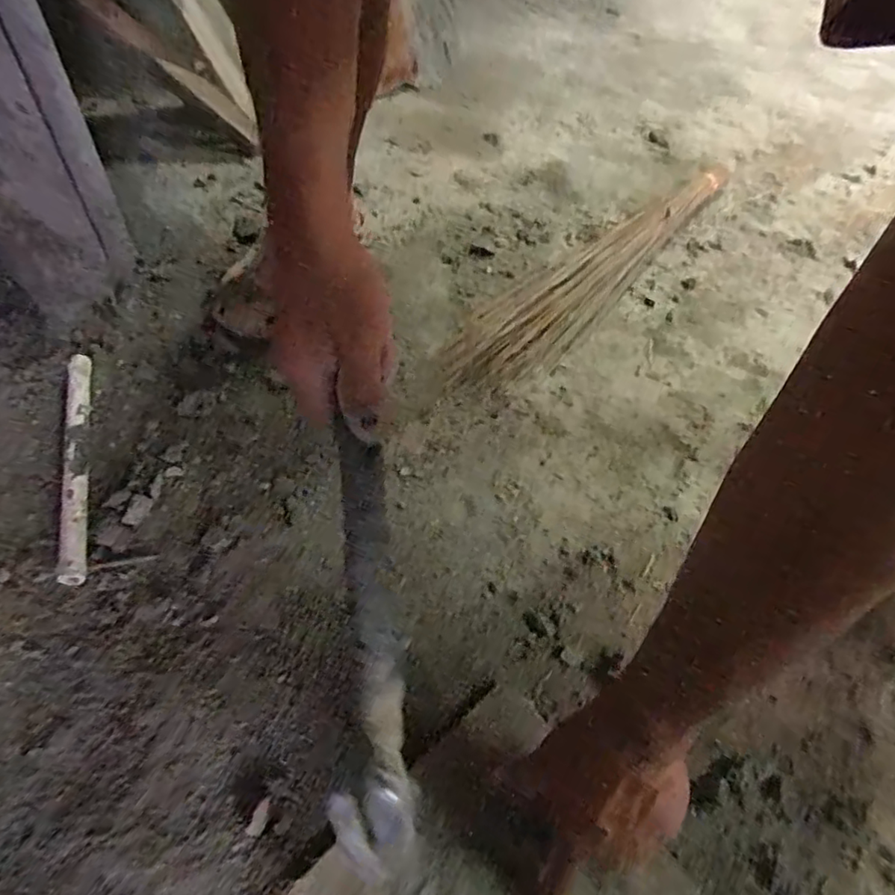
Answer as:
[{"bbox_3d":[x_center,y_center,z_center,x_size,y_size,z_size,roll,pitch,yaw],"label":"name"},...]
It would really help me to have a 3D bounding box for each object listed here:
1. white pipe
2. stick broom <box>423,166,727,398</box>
[{"bbox_3d":[-0.376,0.005,0.584,0.028,0.022,0.284,-12,54,-15],"label":"white pipe"},{"bbox_3d":[0.227,-0.283,0.853,0.130,0.038,0.733,33,56,19],"label":"stick broom"}]

